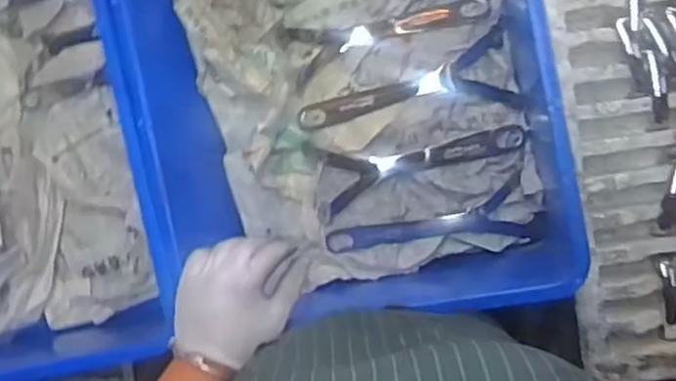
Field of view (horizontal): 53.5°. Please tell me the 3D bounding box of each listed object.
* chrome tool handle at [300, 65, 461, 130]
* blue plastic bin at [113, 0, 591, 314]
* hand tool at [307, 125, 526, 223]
[{"bbox_3d":[0.037,-0.091,0.666,0.157,0.009,0.025,-15,90,12],"label":"chrome tool handle"},{"bbox_3d":[-0.001,-0.142,0.626,0.347,0.161,0.500,-14,90,10],"label":"blue plastic bin"},{"bbox_3d":[0.079,-0.025,0.678,0.215,0.026,0.071,-11,90,10],"label":"hand tool"}]

